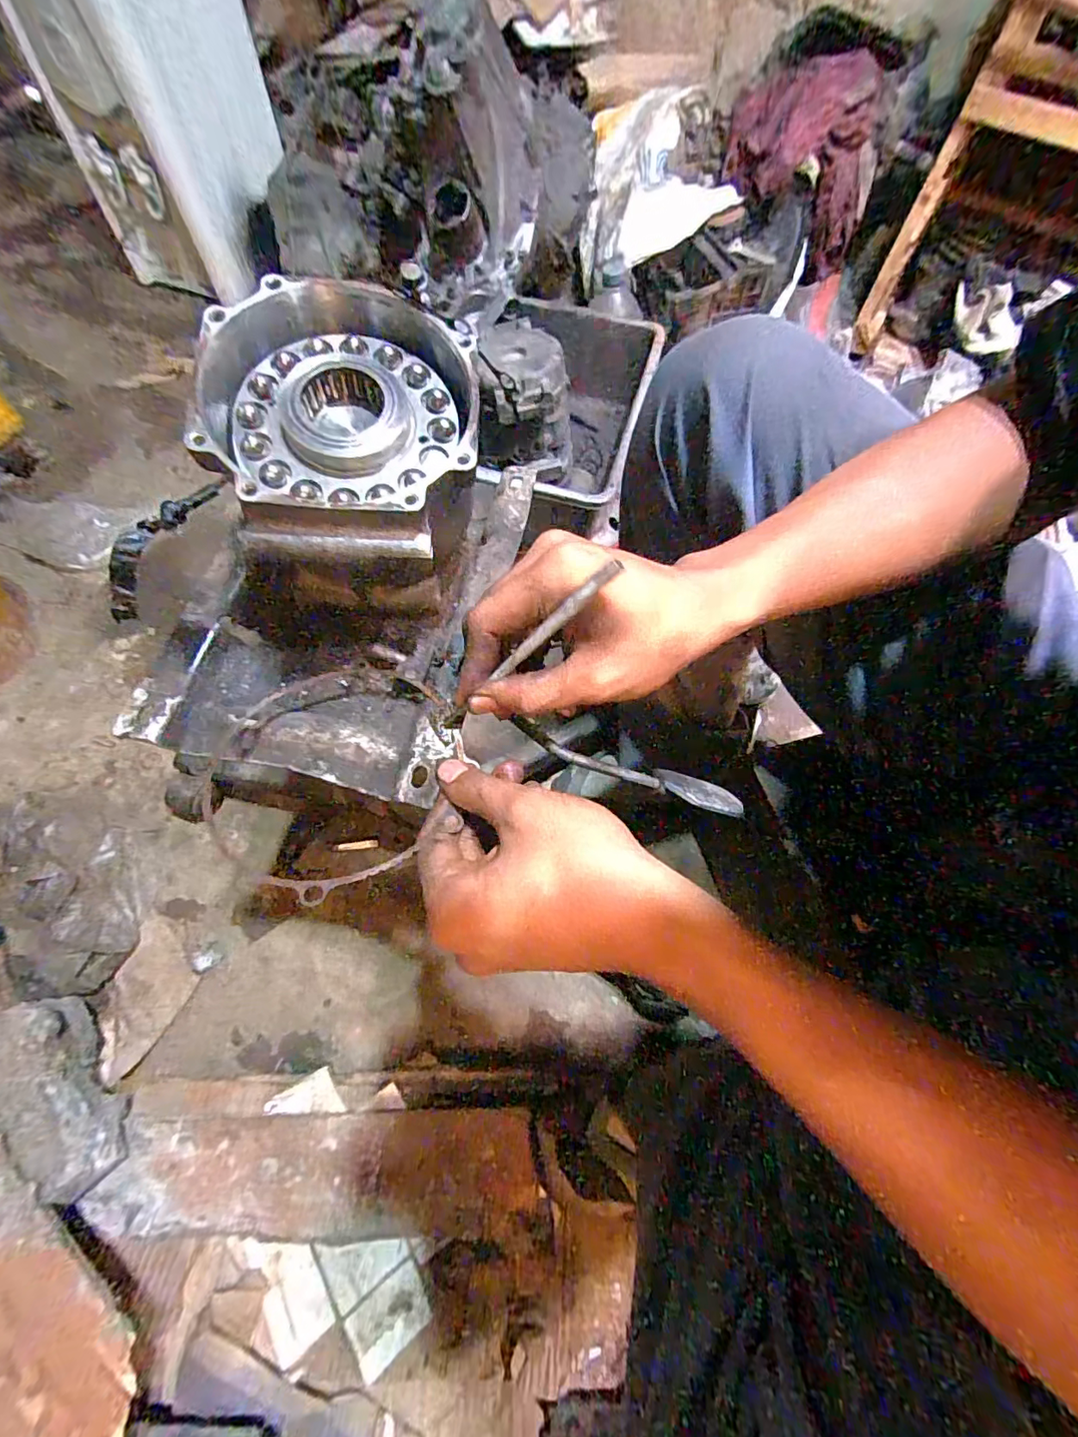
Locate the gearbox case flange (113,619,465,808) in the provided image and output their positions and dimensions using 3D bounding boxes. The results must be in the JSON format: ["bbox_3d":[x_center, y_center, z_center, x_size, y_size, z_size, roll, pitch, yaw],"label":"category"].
[{"bbox_3d":[-0.126,-0.003,0.291,0.170,0.024,0.076,13,62,7],"label":"gearbox case flange"}]

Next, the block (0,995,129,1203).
[{"bbox_3d":[-0.428,0.330,0.469,0.170,0.054,0.069,38,66,16],"label":"block"}]

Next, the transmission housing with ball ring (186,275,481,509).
[{"bbox_3d":[-0.094,-0.152,0.247,0.126,0.038,0.136,-3,62,-5],"label":"transmission housing with ball ring"}]

